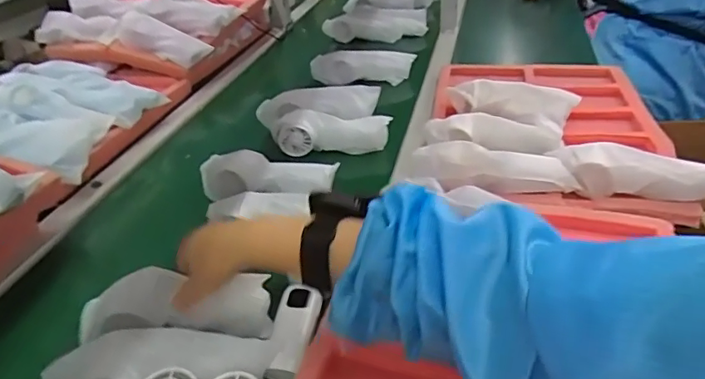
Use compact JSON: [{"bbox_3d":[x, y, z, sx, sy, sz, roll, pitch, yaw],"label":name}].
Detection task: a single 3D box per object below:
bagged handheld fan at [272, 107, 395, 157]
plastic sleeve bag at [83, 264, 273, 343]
[{"bbox_3d":[-0.036,-0.090,0.849,0.183,0.057,0.042,5,36,8],"label":"bagged handheld fan"},{"bbox_3d":[-0.169,0.110,0.533,0.175,0.050,0.056,4,34,-13],"label":"plastic sleeve bag"}]

